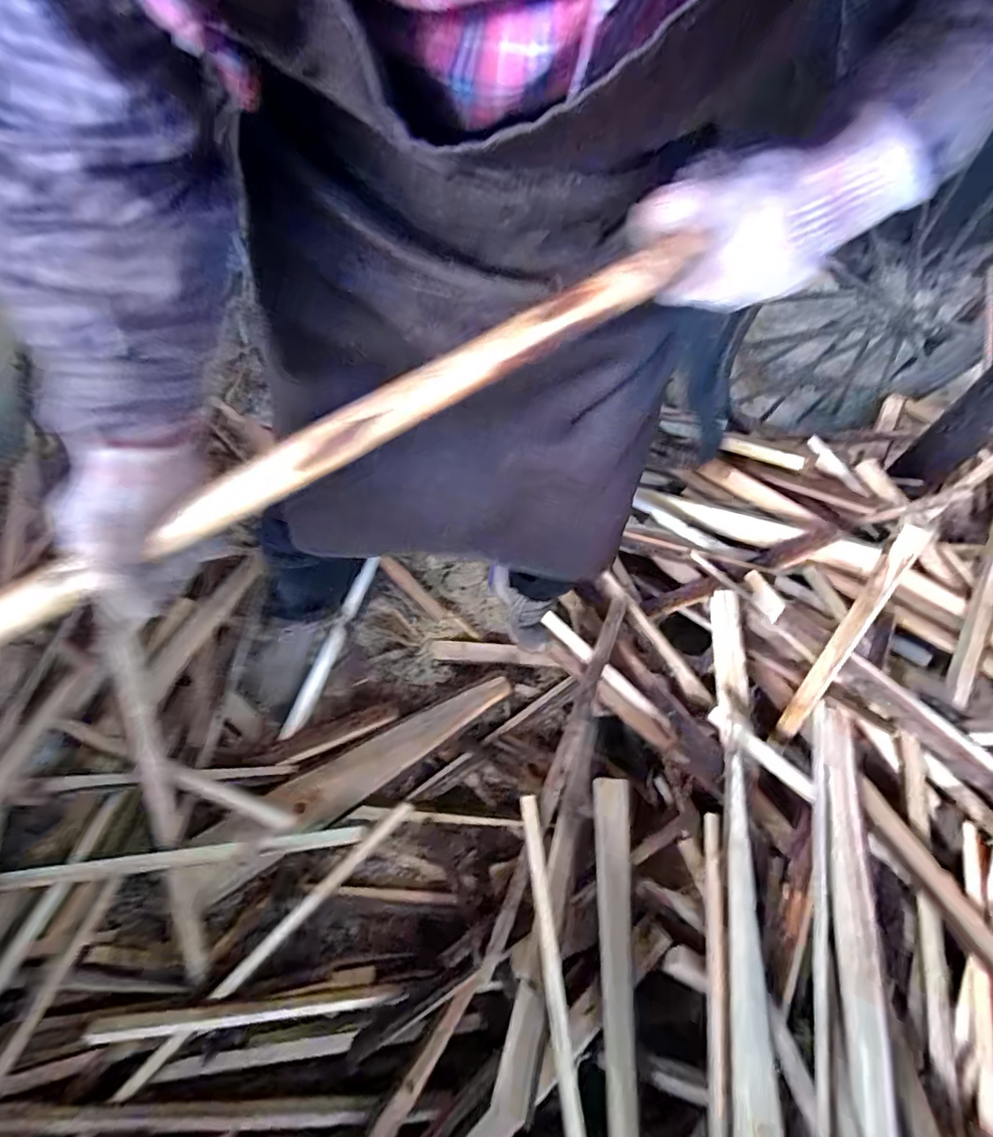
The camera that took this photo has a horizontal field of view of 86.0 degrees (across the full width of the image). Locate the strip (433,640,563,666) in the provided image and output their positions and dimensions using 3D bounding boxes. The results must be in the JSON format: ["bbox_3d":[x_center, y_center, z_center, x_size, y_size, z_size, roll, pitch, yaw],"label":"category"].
[{"bbox_3d":[-0.007,0.134,0.846,0.203,0.011,0.034,3,59,17],"label":"strip"}]

